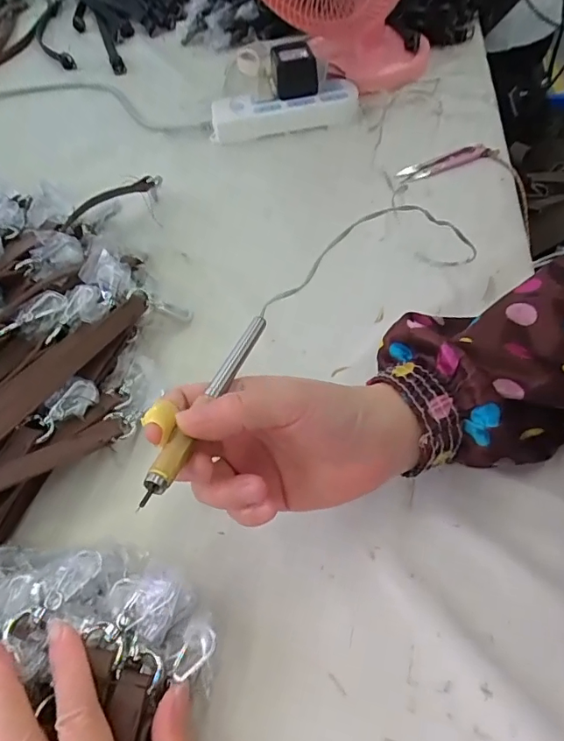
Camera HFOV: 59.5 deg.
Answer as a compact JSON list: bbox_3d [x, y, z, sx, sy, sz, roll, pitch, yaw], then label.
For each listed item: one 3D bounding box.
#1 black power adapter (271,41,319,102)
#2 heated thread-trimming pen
[{"bbox_3d":[0.017,-0.381,0.624,0.054,0.043,0.067,-4,50,1],"label":"black power adapter"},{"bbox_3d":[-0.036,0.012,0.248,0.010,0.010,0.135,11,40,13],"label":"heated thread-trimming pen"}]

